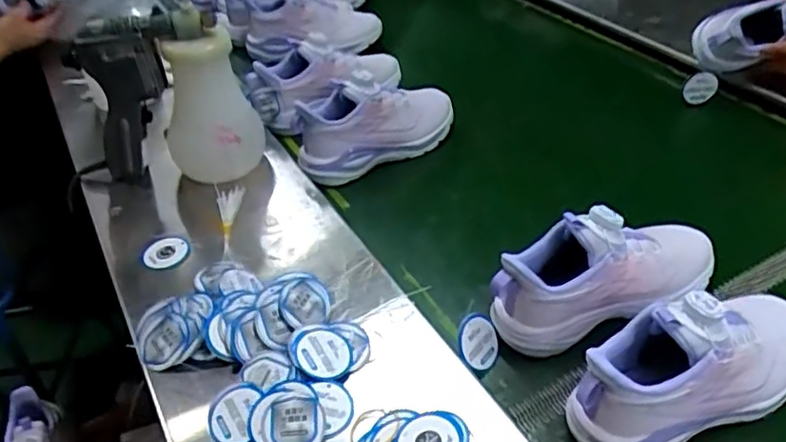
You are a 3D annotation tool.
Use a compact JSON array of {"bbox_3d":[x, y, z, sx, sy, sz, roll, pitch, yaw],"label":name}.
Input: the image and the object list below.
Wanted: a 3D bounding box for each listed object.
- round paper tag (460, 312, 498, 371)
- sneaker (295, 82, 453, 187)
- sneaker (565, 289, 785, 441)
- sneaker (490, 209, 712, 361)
[{"bbox_3d":[0.076,0.107,0.573,0.040,0.047,0.004,-18,6,-34],"label":"round paper tag"},{"bbox_3d":[-0.024,-0.129,0.801,0.212,0.106,0.086,-23,43,-19],"label":"sneaker"},{"bbox_3d":[0.238,0.110,0.503,0.216,0.114,0.073,-19,42,-14],"label":"sneaker"},{"bbox_3d":[0.189,0.047,0.577,0.212,0.114,0.065,-18,42,-14],"label":"sneaker"}]

